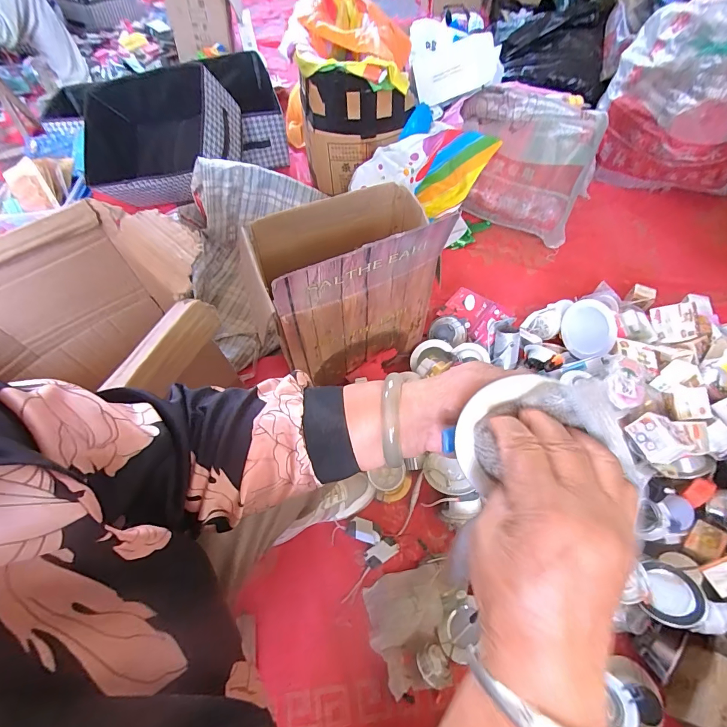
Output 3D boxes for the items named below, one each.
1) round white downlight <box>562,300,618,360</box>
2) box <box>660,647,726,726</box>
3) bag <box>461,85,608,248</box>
[{"bbox_3d":[0.512,-0.078,0.867,0.024,0.111,0.128,-10,84,-39],"label":"round white downlight"},{"bbox_3d":[0.528,0.504,0.574,0.087,0.096,0.109,24,61,15],"label":"box"},{"bbox_3d":[0.453,-0.583,1.121,0.393,0.377,0.119,17,15,14],"label":"bag"}]

